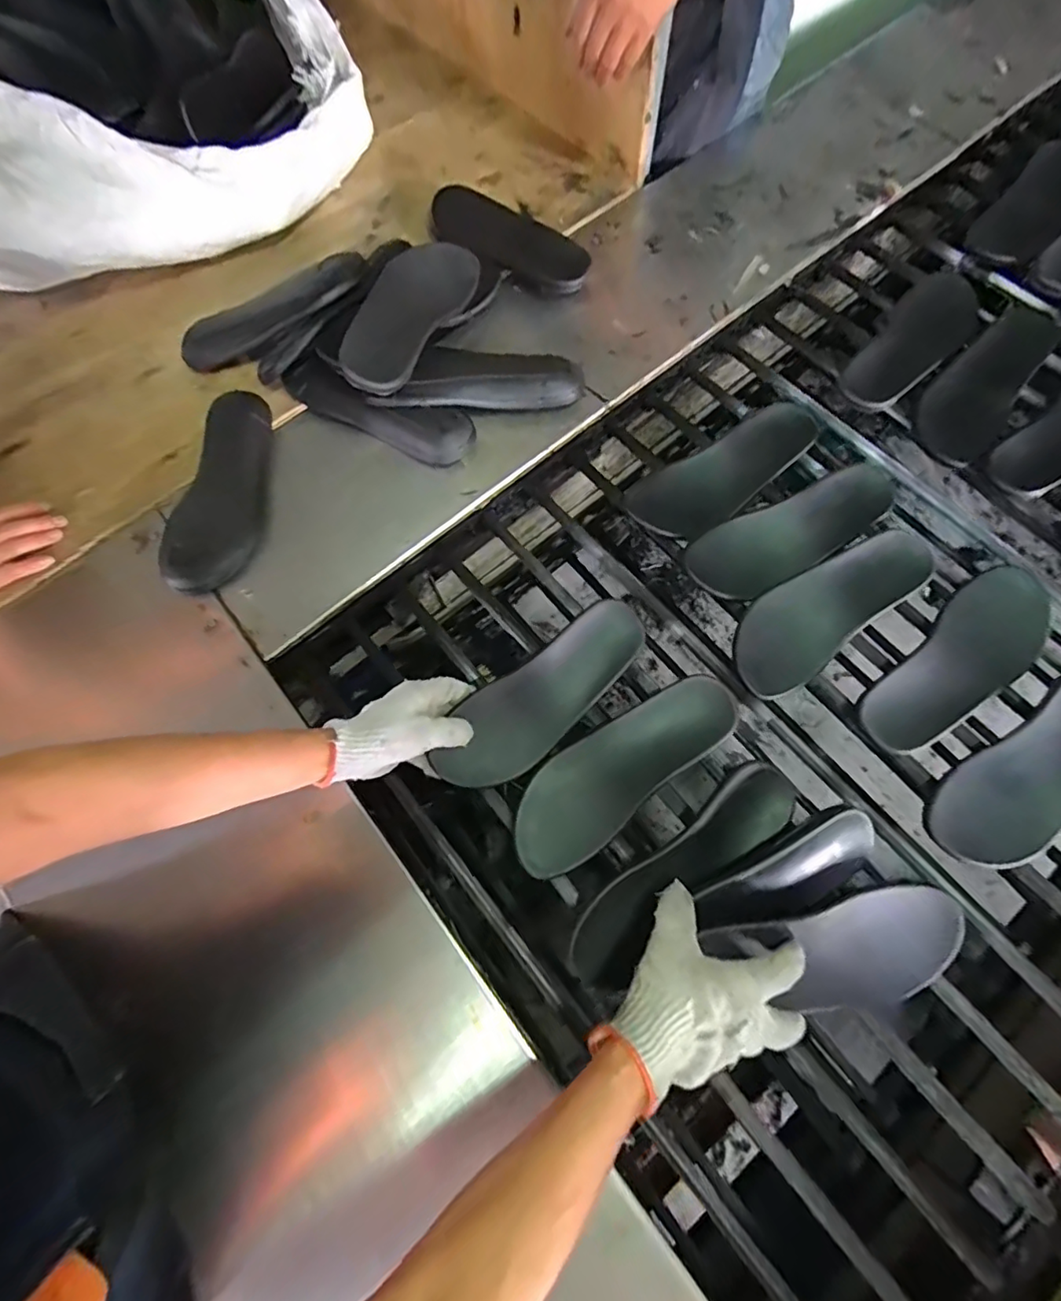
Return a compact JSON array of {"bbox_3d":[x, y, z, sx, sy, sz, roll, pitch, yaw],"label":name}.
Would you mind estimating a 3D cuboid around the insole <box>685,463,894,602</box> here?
[{"bbox_3d":[0.282,-0.126,0.602,0.226,0.028,0.081,-28,72,-7],"label":"insole"}]

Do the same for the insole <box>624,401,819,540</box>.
[{"bbox_3d":[0.226,-0.201,0.644,0.239,0.031,0.088,-33,73,-7],"label":"insole"}]

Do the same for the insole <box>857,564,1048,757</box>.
[{"bbox_3d":[0.426,0.009,0.548,0.240,0.009,0.084,-41,74,-11],"label":"insole"}]

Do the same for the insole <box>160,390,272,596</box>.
[{"bbox_3d":[-0.340,-0.181,0.628,0.091,0.021,0.239,2,71,3],"label":"insole"}]

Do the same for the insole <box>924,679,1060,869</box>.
[{"bbox_3d":[0.469,0.109,0.509,0.233,0.019,0.089,-36,73,-9],"label":"insole"}]

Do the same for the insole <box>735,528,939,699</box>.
[{"bbox_3d":[0.305,-0.047,0.572,0.234,0.024,0.087,-34,73,-9],"label":"insole"}]

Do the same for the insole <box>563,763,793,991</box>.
[{"bbox_3d":[0.132,0.199,0.501,0.244,0.048,0.062,-41,74,-9],"label":"insole"}]

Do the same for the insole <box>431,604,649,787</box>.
[{"bbox_3d":[0.011,0.043,0.545,0.235,0.050,0.080,-43,74,-1],"label":"insole"}]

